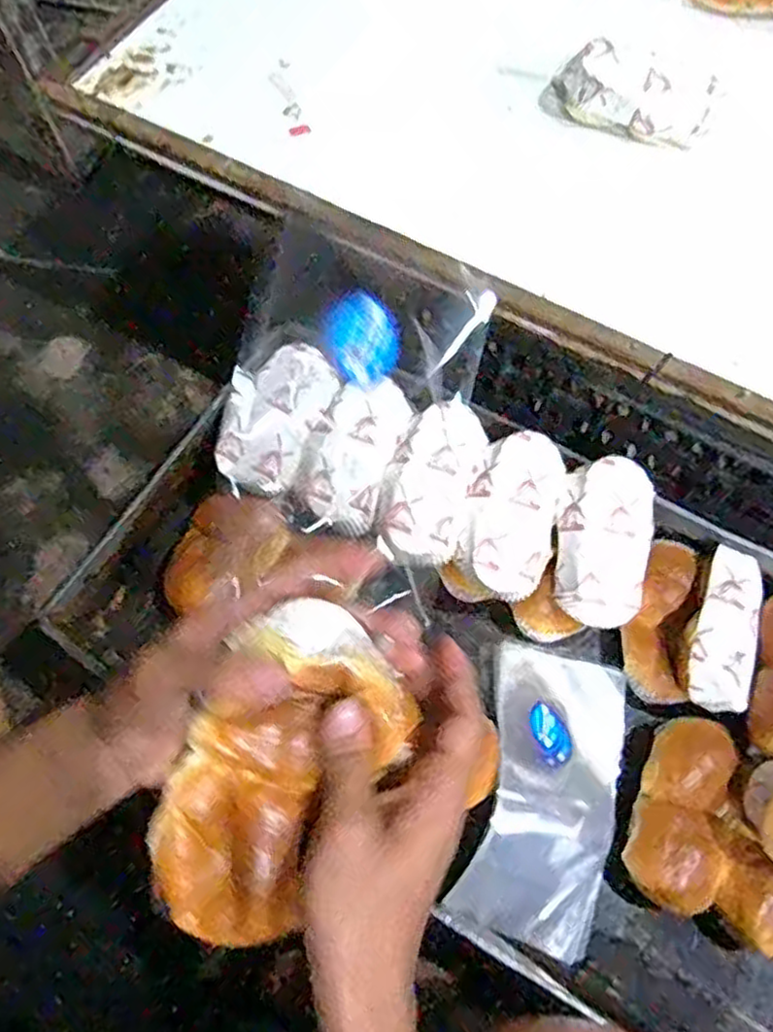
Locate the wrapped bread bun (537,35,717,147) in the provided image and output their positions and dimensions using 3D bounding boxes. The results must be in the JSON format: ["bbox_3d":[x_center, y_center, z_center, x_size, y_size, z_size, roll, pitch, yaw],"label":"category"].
[{"bbox_3d":[0.228,-0.395,0.665,0.158,0.051,0.058,15,68,6],"label":"wrapped bread bun"}]

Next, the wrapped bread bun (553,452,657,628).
[{"bbox_3d":[0.184,0.021,0.603,0.072,0.038,0.137,10,68,4],"label":"wrapped bread bun"}]

